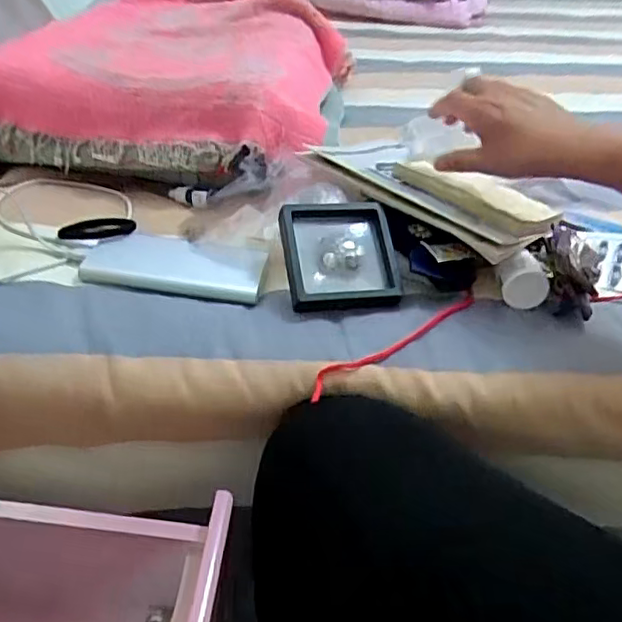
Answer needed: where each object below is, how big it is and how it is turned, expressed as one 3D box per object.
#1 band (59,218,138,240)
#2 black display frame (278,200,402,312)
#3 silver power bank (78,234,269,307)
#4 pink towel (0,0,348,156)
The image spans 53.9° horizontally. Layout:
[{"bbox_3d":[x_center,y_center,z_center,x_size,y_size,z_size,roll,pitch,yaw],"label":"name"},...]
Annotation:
[{"bbox_3d":[-0.193,-0.074,0.552,0.064,0.004,0.039,-3,36,-6],"label":"band"},{"bbox_3d":[0.027,-0.045,0.504,0.096,0.022,0.095,-2,66,-13],"label":"black display frame"},{"bbox_3d":[-0.114,-0.040,0.520,0.146,0.015,0.071,6,36,6],"label":"silver power bank"},{"bbox_3d":[-0.155,-0.313,0.788,0.358,0.107,0.483,4,36,4],"label":"pink towel"}]

